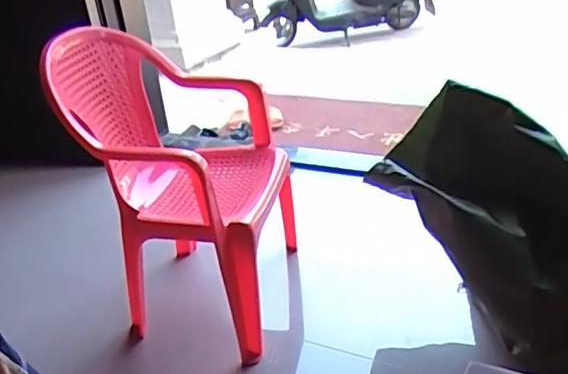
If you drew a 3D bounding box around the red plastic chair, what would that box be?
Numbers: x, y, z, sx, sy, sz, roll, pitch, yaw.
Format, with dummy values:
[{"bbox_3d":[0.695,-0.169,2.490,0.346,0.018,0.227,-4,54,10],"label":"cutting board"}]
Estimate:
[{"bbox_3d":[-0.228,-0.037,1.384,0.434,0.665,0.571,4,30,12],"label":"red plastic chair"}]

